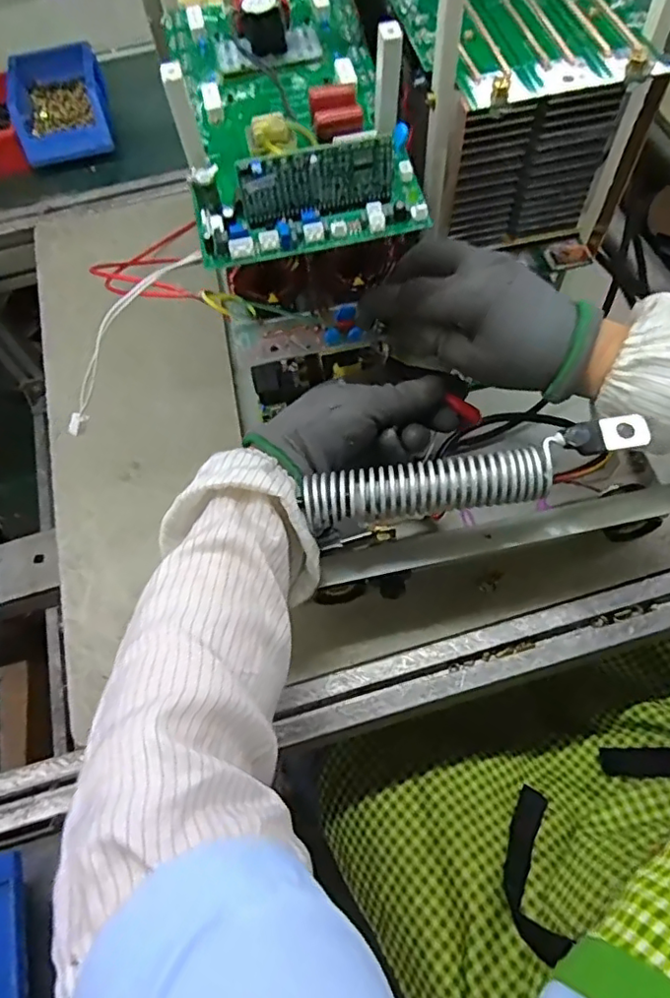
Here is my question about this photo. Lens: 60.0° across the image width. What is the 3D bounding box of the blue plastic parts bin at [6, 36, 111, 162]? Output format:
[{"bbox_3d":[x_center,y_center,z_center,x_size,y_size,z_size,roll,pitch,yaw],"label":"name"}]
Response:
[{"bbox_3d":[-0.344,-0.497,0.734,0.112,0.067,0.148,-16,64,-4],"label":"blue plastic parts bin"}]

